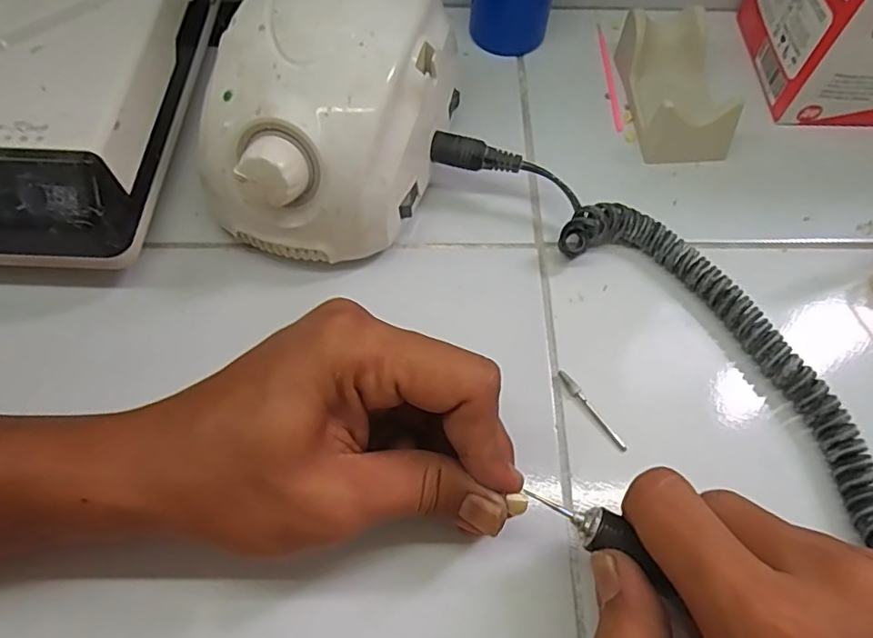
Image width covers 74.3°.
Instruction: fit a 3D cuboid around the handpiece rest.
[{"bbox_3d":[0.139,-0.135,0.334,0.048,0.034,0.089,-3,63,-1],"label":"handpiece rest"}]

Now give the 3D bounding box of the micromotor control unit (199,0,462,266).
[{"bbox_3d":[-0.052,-0.102,0.287,0.102,0.086,0.139,19,65,10],"label":"micromotor control unit"}]

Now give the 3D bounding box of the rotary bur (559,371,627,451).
[{"bbox_3d":[0.070,0.041,0.261,0.005,0.004,0.043,-31,67,-14],"label":"rotary bur"}]

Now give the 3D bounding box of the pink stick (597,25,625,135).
[{"bbox_3d":[0.109,-0.155,0.365,0.006,0.004,0.093,-1,63,0],"label":"pink stick"}]

